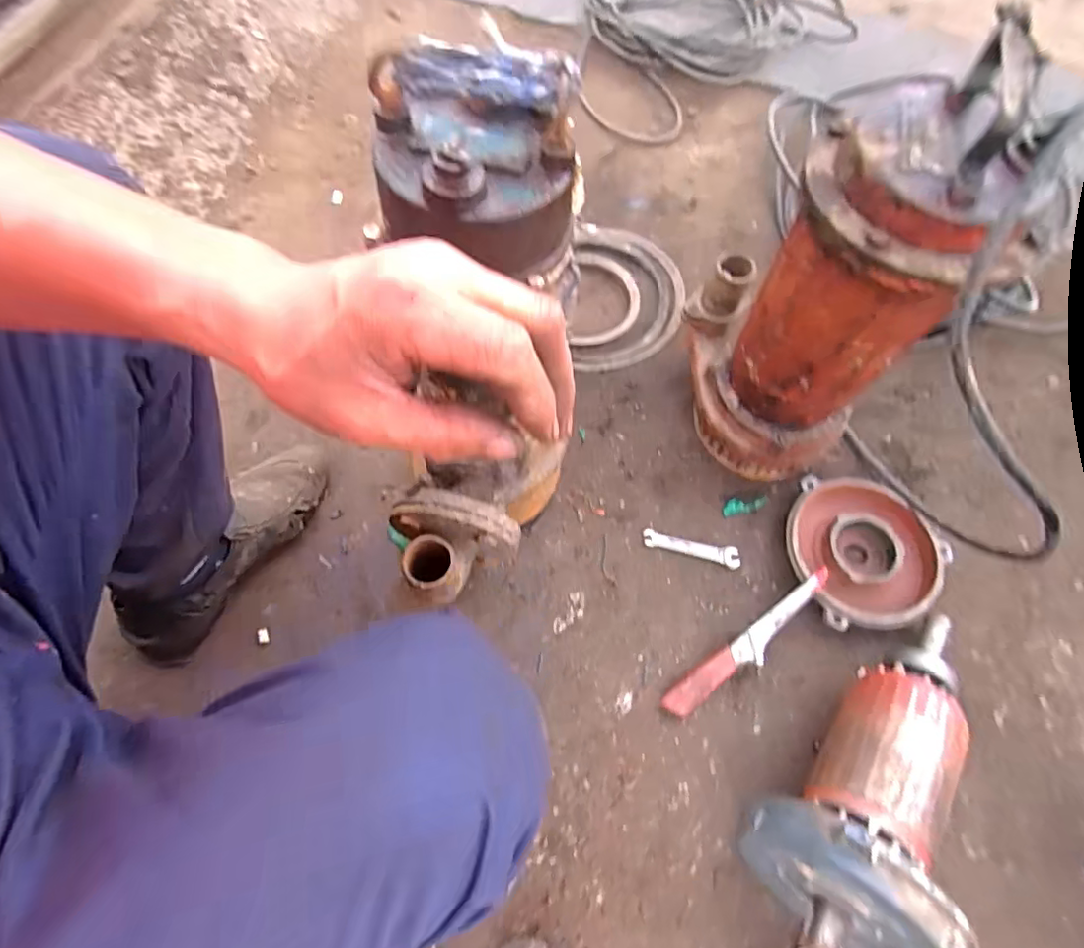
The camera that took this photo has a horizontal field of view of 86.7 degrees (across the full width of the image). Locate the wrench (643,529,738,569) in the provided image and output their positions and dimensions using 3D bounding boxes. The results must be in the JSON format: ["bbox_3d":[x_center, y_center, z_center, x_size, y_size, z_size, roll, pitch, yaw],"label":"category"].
[{"bbox_3d":[0.186,0.093,0.717,0.117,0.006,0.026,12,68,3],"label":"wrench"}]

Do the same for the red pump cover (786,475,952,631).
[{"bbox_3d":[0.381,0.091,0.702,0.174,0.039,0.181,-31,72,-13],"label":"red pump cover"}]

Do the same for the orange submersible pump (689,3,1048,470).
[{"bbox_3d":[0.275,-0.160,0.593,0.157,0.445,0.184,3,68,-1],"label":"orange submersible pump"}]

